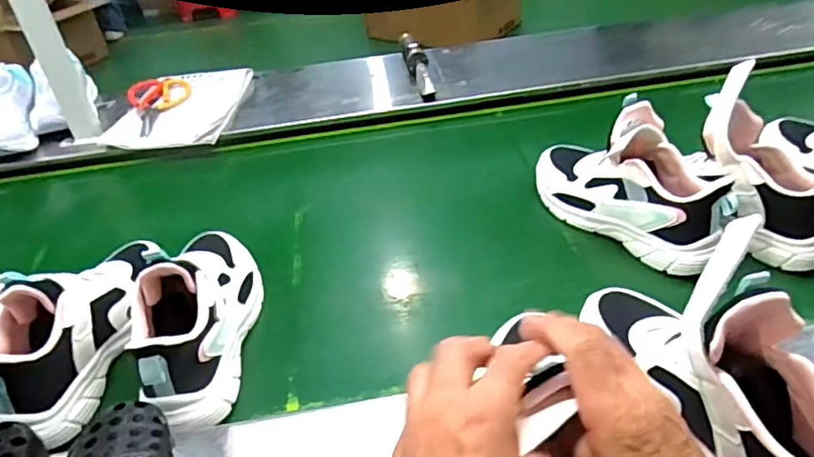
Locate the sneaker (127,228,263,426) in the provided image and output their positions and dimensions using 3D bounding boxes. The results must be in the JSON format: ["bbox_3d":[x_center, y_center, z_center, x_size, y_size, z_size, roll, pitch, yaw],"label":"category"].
[{"bbox_3d":[-0.207,0.074,0.578,0.087,0.123,0.240,-6,38,1],"label":"sneaker"}]

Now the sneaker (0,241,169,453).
[{"bbox_3d":[-0.327,0.081,0.577,0.096,0.114,0.236,-5,38,1],"label":"sneaker"}]

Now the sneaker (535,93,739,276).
[{"bbox_3d":[0.256,-0.056,0.683,0.089,0.148,0.248,-30,44,-27],"label":"sneaker"}]

